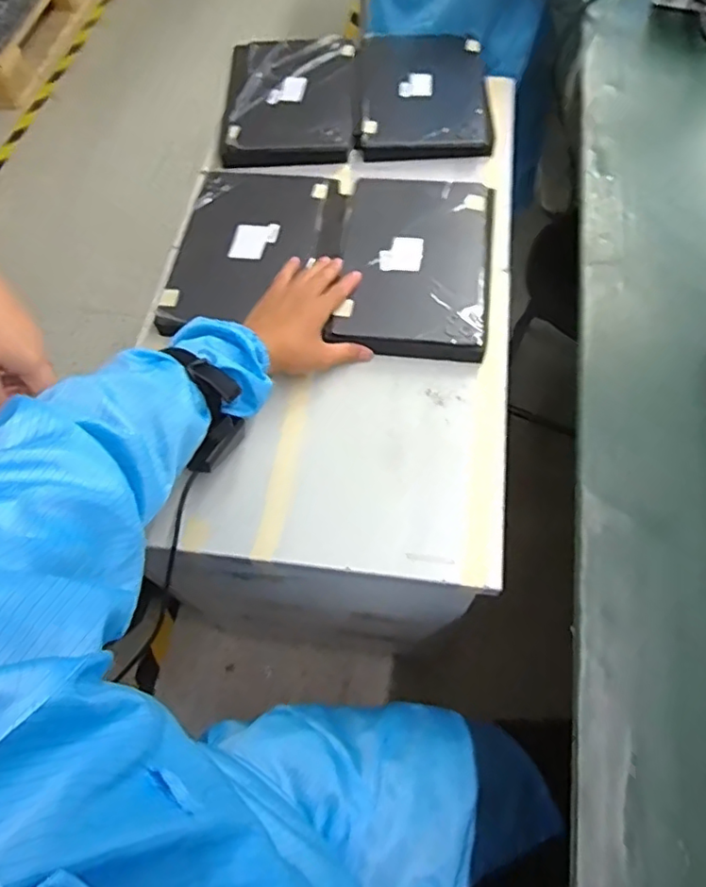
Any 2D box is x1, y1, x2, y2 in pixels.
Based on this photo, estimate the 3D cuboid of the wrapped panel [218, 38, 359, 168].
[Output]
[{"bbox_3d":[-0.093,-0.517,0.878,0.191,0.029,0.257,-3,64,2],"label":"wrapped panel"}]

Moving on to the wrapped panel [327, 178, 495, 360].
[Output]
[{"bbox_3d":[0.077,-0.221,0.712,0.174,0.025,0.256,5,64,6],"label":"wrapped panel"}]

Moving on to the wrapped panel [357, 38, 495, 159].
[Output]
[{"bbox_3d":[0.102,-0.529,0.877,0.192,0.032,0.266,0,64,3],"label":"wrapped panel"}]

